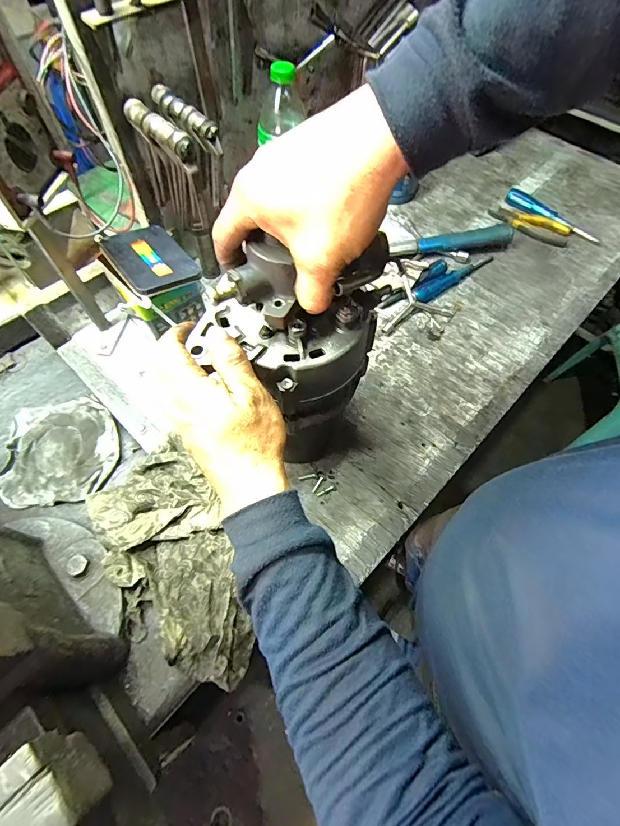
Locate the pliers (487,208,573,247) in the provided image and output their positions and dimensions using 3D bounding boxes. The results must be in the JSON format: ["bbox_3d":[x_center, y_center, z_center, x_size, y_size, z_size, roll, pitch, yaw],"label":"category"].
[{"bbox_3d":[0.423,-0.366,0.758,0.152,0.011,0.063,23,63,11],"label":"pliers"}]

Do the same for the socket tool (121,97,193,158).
[{"bbox_3d":[-0.180,-0.336,0.462,0.115,0.026,0.019,41,68,19],"label":"socket tool"}]

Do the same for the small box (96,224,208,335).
[{"bbox_3d":[-0.223,-0.195,0.560,0.108,0.072,0.139,-32,67,-18],"label":"small box"}]

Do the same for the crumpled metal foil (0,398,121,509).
[{"bbox_3d":[-0.358,0.052,0.567,0.154,0.020,0.157,1,61,-1],"label":"crumpled metal foil"}]

